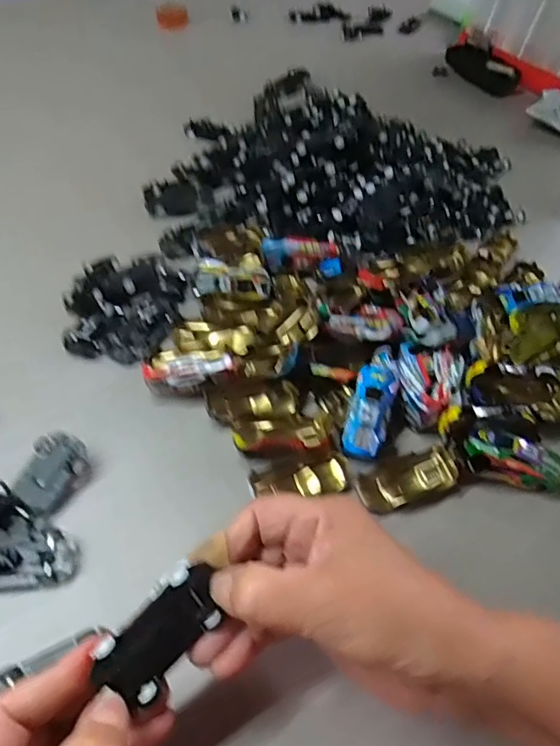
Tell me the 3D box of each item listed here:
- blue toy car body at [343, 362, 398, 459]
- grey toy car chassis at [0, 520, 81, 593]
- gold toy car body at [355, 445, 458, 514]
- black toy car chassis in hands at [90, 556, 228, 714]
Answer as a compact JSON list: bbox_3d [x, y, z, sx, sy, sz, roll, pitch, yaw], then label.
[{"bbox_3d":[0.061,0.024,0.365,0.027,0.013,0.068,15,73,8],"label":"blue toy car body"},{"bbox_3d":[-0.149,0.102,0.306,0.065,0.014,0.038,-2,52,-6],"label":"grey toy car chassis"},{"bbox_3d":[0.081,0.067,0.349,0.064,0.011,0.033,-12,53,-13],"label":"gold toy car body"},{"bbox_3d":[-0.051,0.109,0.235,0.055,0.014,0.032,-41,102,-28],"label":"black toy car chassis in hands"}]

